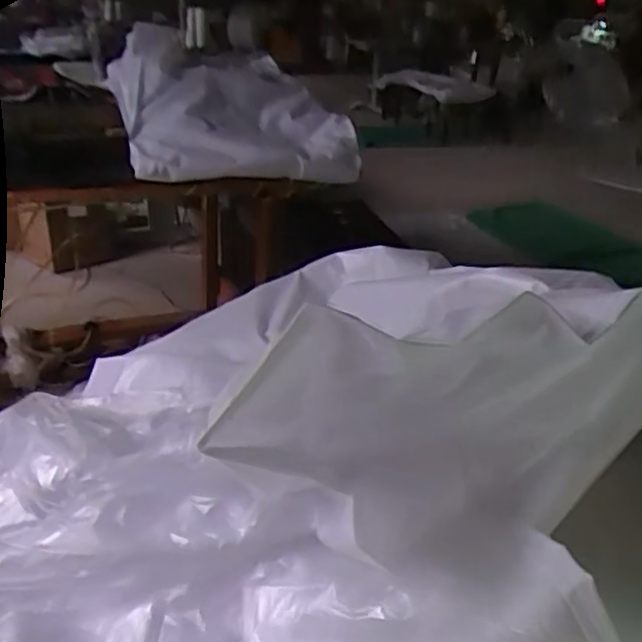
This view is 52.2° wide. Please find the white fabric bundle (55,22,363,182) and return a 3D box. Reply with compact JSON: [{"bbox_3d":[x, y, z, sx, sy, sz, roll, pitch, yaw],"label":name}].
[{"bbox_3d":[-0.293,-0.580,1.726,0.541,0.236,0.776,-10,30,-26],"label":"white fabric bundle"}]

